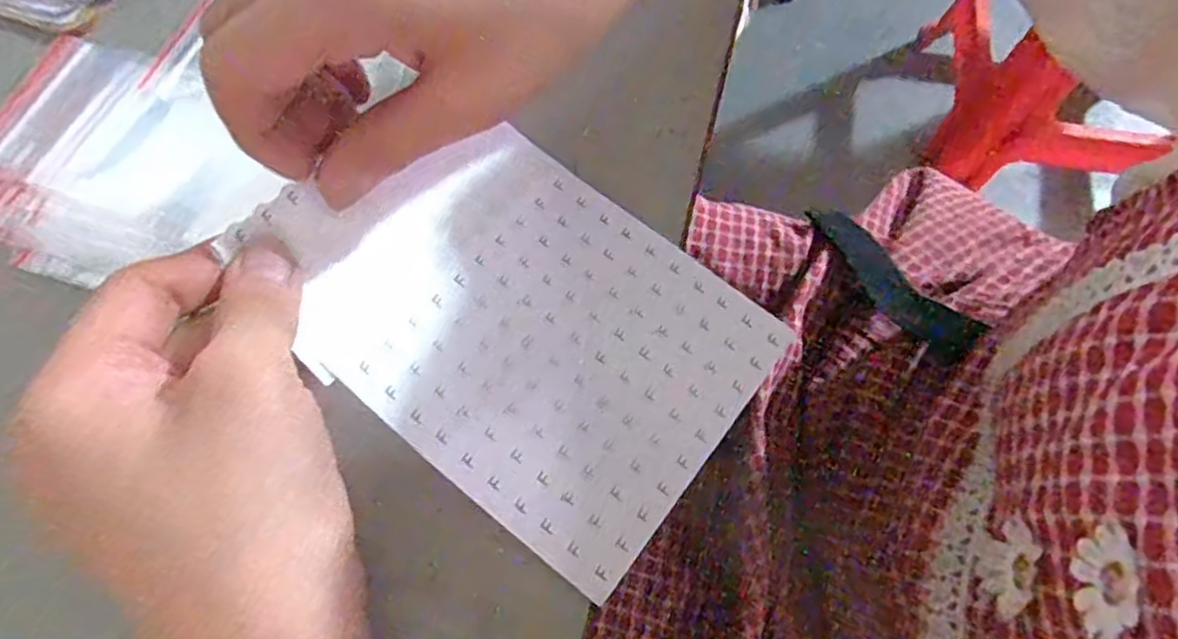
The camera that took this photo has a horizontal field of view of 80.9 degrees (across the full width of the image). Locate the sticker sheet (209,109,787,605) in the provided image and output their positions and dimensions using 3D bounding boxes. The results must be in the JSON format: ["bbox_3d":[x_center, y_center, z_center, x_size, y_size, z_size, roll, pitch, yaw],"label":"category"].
[{"bbox_3d":[-0.024,-0.002,0.246,0.168,0.021,0.121,40,68,2],"label":"sticker sheet"}]

